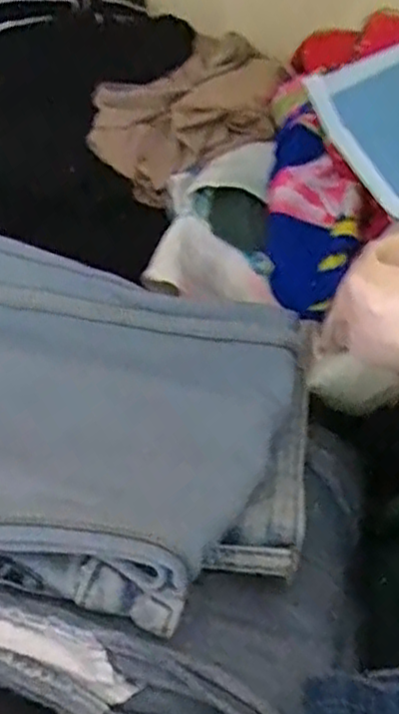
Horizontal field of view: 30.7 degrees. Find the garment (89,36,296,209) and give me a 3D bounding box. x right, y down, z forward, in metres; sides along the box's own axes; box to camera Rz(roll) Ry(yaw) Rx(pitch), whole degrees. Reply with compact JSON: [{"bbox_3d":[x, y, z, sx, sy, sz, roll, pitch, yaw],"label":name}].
[{"bbox_3d":[-0.002,-0.166,0.489,0.094,0.147,0.049,48,-7,6],"label":"garment"}]

